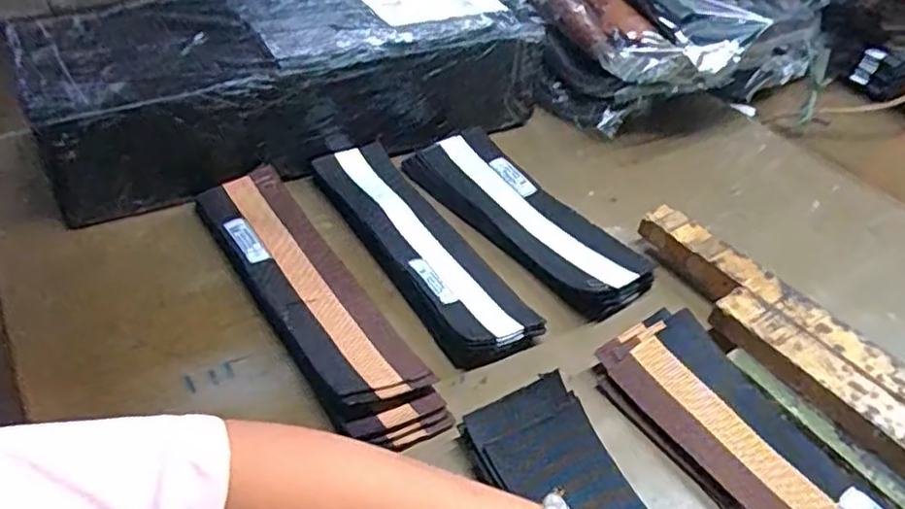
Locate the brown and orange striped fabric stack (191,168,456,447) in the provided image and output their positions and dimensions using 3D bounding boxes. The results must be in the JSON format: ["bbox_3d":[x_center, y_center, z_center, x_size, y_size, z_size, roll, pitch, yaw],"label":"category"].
[{"bbox_3d":[-0.115,0.029,0.580,0.091,0.029,0.331,-20,47,-27],"label":"brown and orange striped fabric stack"}]

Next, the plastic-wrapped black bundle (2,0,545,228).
[{"bbox_3d":[-0.163,-0.200,0.766,0.528,0.127,0.222,-14,44,-22],"label":"plastic-wrapped black bundle"}]

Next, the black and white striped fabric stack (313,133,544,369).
[{"bbox_3d":[-0.032,-0.012,0.645,0.092,0.040,0.298,-17,45,-24],"label":"black and white striped fabric stack"}]

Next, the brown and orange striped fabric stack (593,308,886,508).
[{"bbox_3d":[0.224,0.157,0.473,0.095,0.035,0.296,-20,46,-27],"label":"brown and orange striped fabric stack"}]

